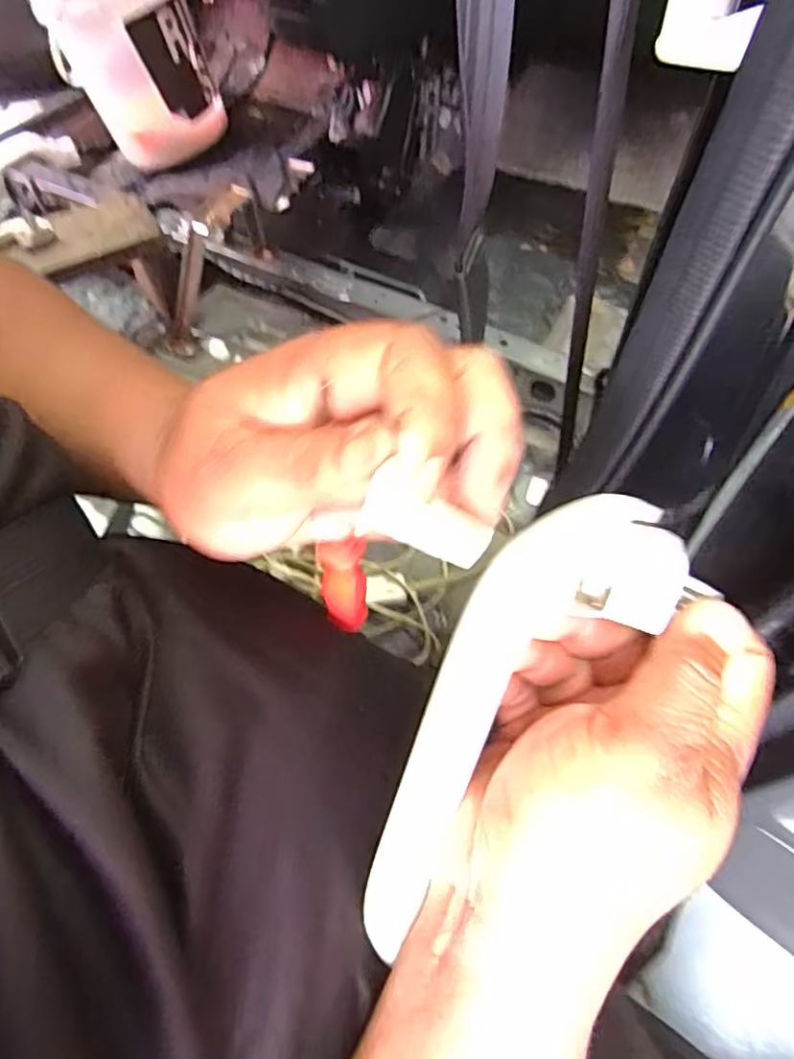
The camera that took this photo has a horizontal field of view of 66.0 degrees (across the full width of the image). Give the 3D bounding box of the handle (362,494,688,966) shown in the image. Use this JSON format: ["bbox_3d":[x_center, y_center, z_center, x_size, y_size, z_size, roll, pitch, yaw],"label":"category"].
[{"bbox_3d":[0.035,0.061,0.201,0.051,0.030,0.167,31,86,22],"label":"handle"}]

